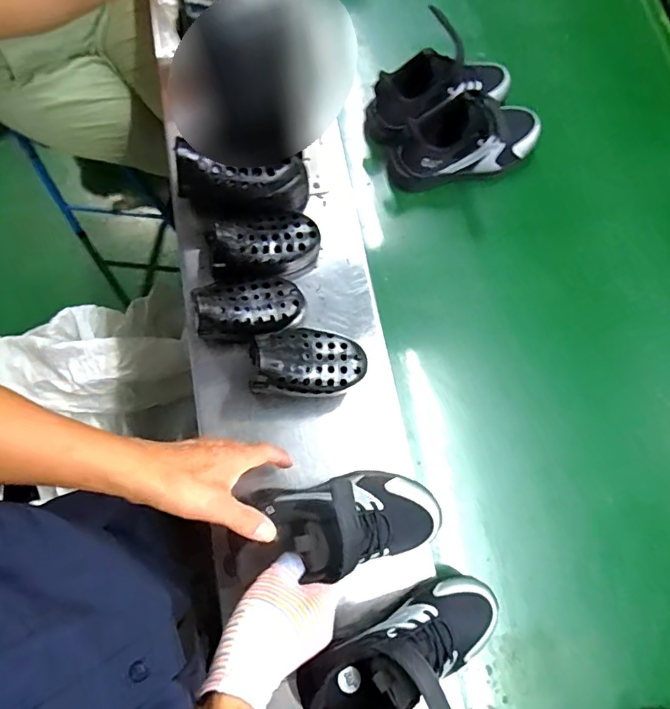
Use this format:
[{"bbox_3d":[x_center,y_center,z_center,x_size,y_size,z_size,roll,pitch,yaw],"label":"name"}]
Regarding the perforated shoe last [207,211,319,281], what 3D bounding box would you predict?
[{"bbox_3d":[-0.086,-0.133,0.614,0.136,0.082,0.068,-15,76,-5],"label":"perforated shoe last"}]

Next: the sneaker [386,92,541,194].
[{"bbox_3d":[0.179,-0.297,0.675,0.212,0.108,0.083,-13,75,-5],"label":"sneaker"}]

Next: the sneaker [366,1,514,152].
[{"bbox_3d":[0.153,-0.367,0.695,0.200,0.091,0.087,-26,77,-8],"label":"sneaker"}]

